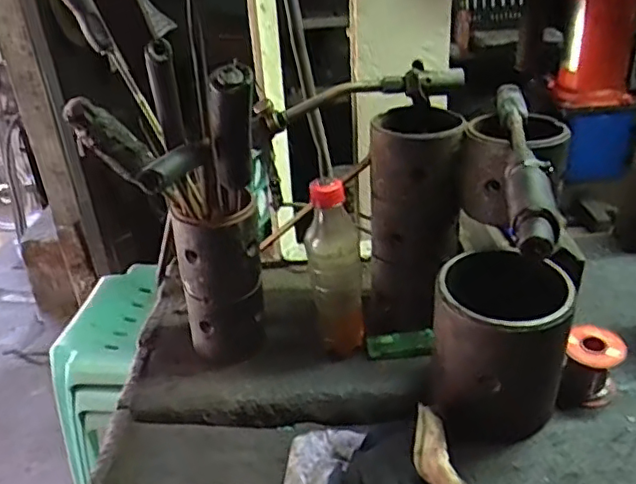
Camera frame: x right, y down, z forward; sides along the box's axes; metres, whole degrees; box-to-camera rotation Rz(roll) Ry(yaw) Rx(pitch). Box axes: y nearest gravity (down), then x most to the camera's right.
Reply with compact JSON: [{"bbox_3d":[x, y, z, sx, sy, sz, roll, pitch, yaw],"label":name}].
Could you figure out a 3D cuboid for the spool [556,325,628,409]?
[{"bbox_3d":[0.247,0.113,0.535,0.047,0.056,0.053,11,32,25],"label":"spool"}]

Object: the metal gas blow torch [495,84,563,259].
[{"bbox_3d":[0.158,-0.070,0.455,0.029,0.030,0.265,3,30,13],"label":"metal gas blow torch"}]

